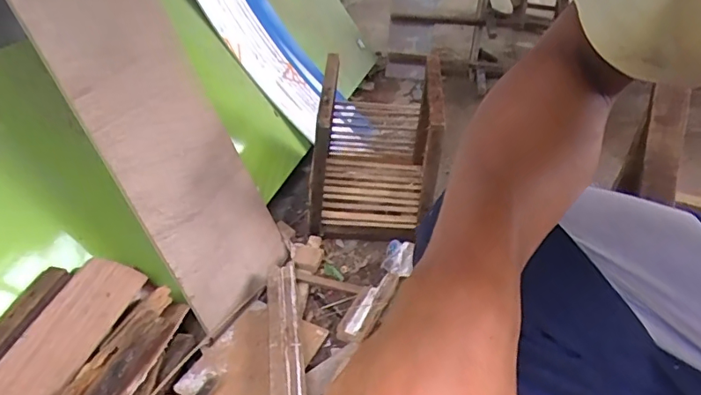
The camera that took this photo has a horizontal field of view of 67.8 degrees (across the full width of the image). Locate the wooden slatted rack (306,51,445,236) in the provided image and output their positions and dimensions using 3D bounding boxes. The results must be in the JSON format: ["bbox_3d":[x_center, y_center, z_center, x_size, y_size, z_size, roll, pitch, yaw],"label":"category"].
[{"bbox_3d":[0.073,-0.169,1.378,0.299,0.363,0.452,5,35,4],"label":"wooden slatted rack"}]

